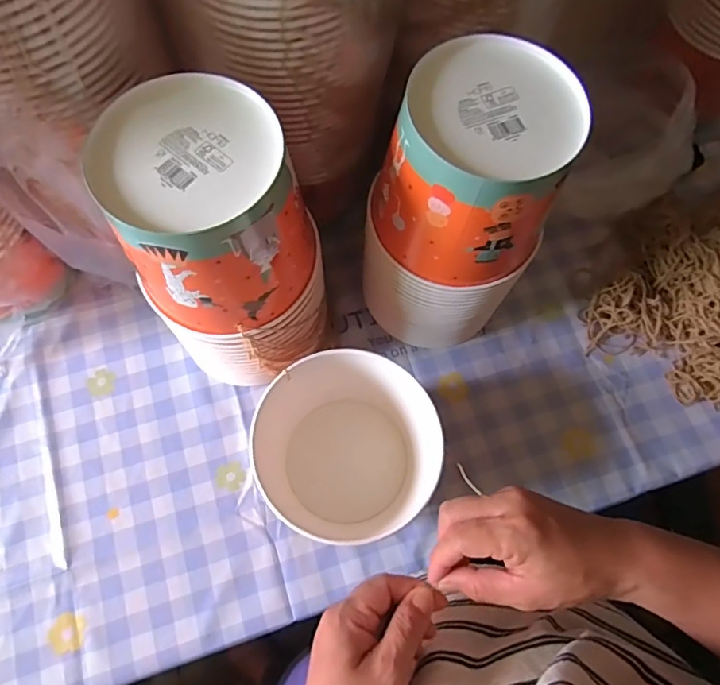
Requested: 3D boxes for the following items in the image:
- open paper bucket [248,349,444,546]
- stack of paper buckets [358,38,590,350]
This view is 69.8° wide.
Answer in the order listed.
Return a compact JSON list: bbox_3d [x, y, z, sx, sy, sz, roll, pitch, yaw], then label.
[{"bbox_3d":[-0.009,0.100,0.501,0.157,0.133,0.141,19,71,6],"label":"open paper bucket"},{"bbox_3d":[0.093,-0.113,0.476,0.137,0.257,0.139,22,73,5],"label":"stack of paper buckets"}]

